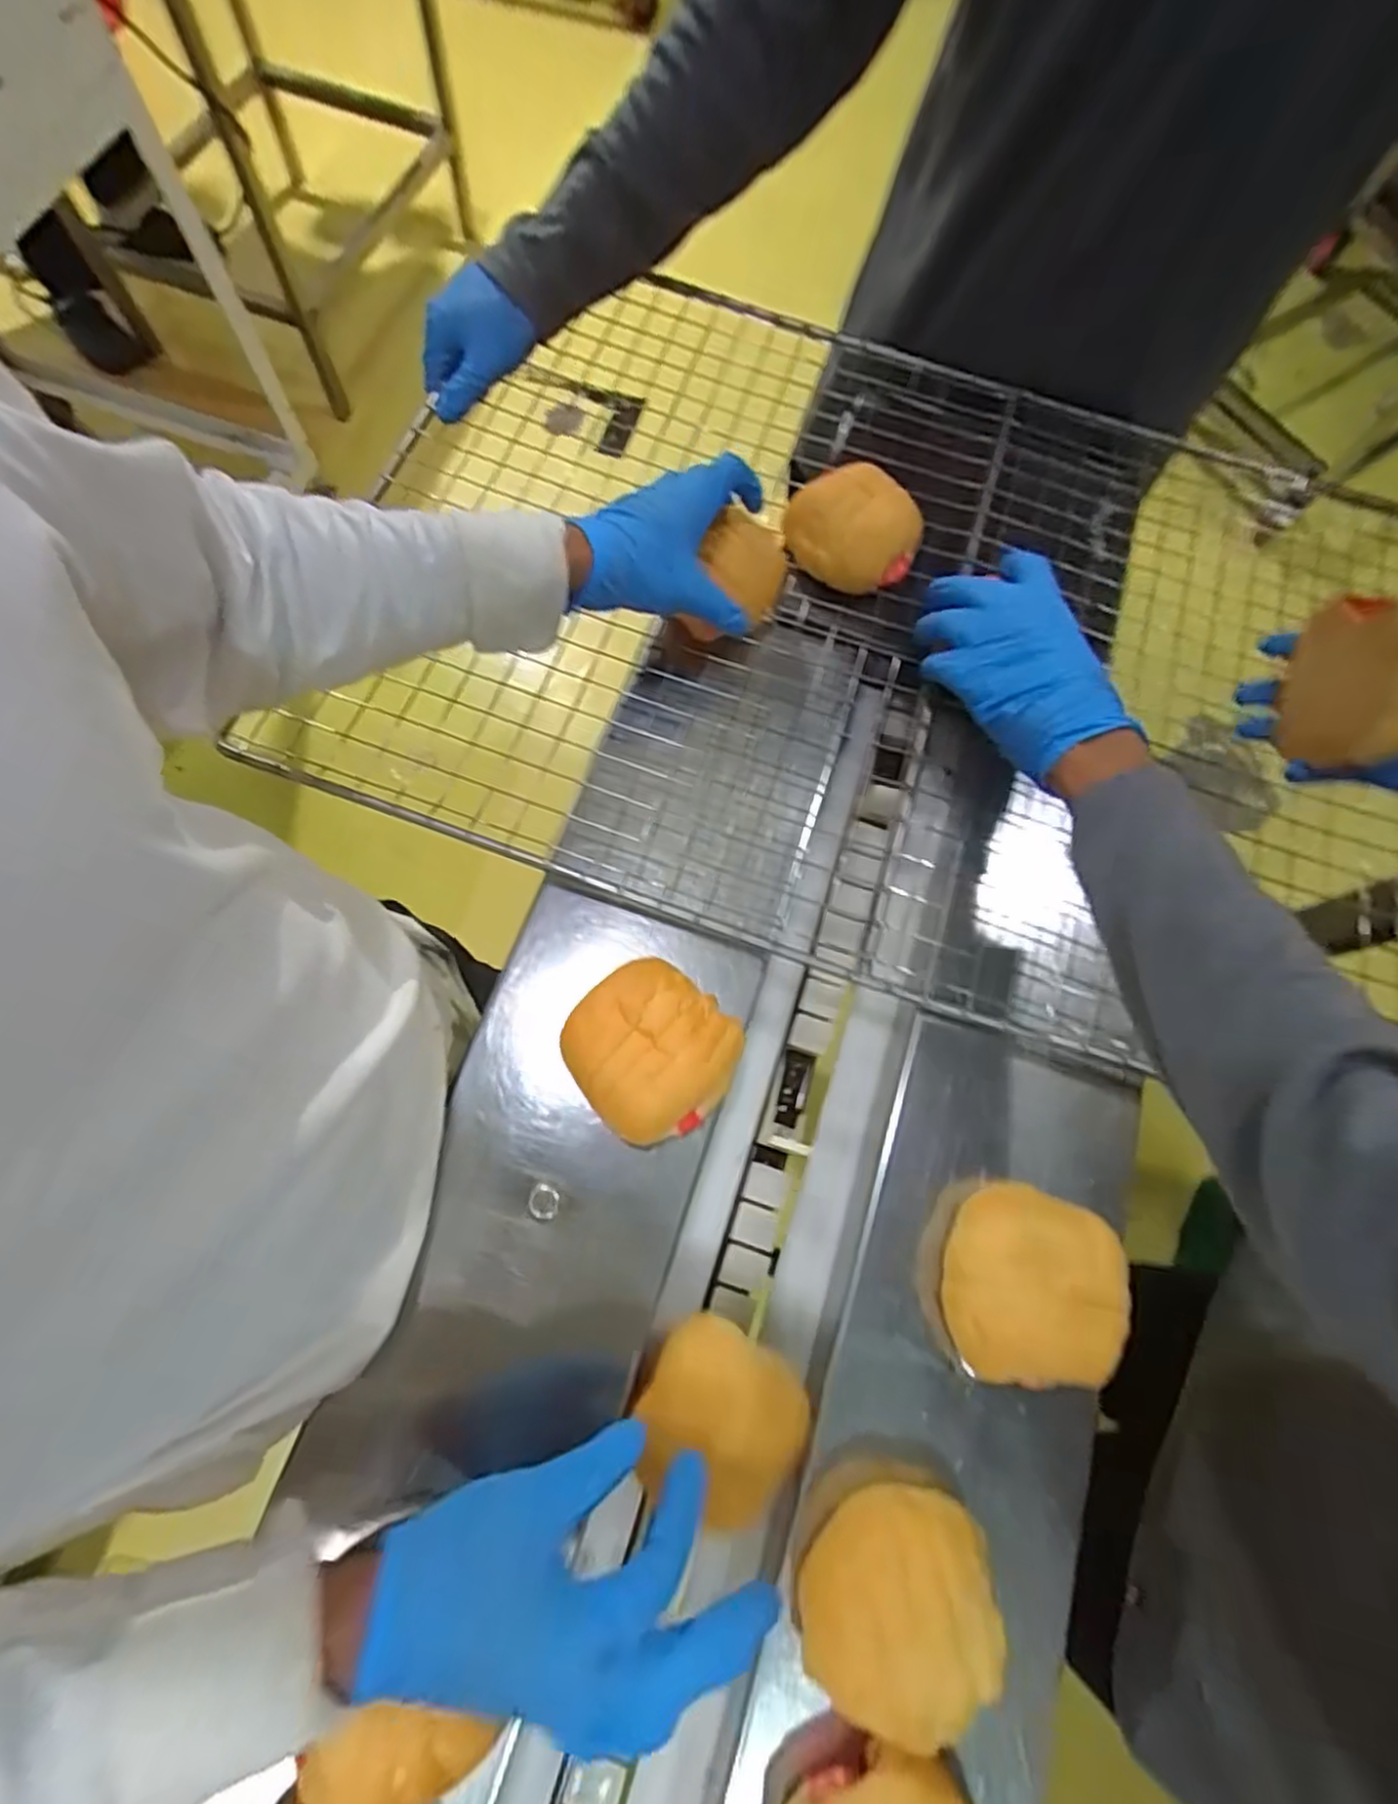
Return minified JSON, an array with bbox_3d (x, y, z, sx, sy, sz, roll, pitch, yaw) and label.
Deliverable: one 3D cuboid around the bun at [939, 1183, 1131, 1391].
[{"bbox_3d":[0.185,0.211,0.416,0.089,0.043,0.099,3,71,-2],"label":"bun"}]

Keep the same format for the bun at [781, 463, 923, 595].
[{"bbox_3d":[0.116,-0.280,0.572,0.102,0.047,0.088,17,71,2],"label":"bun"}]

